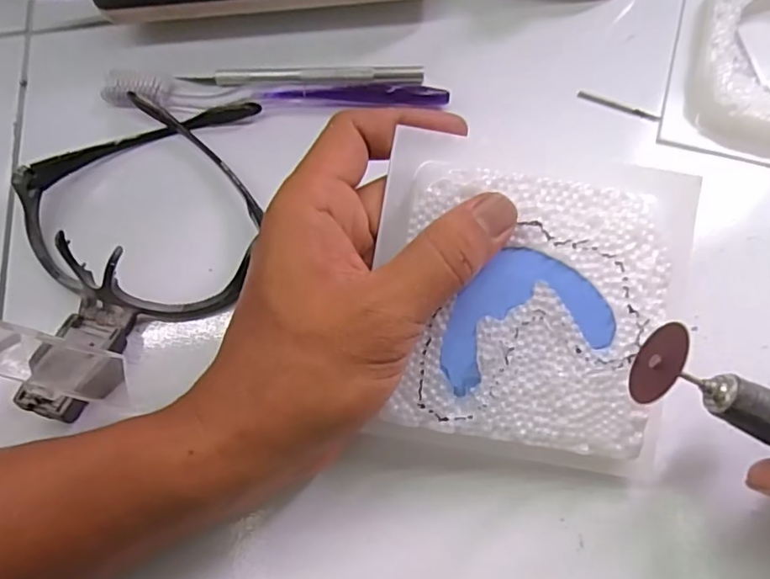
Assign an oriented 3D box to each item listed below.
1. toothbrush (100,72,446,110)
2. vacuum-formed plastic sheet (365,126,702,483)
[{"bbox_3d":[-0.061,-0.107,0.297,0.186,0.011,0.019,4,71,4],"label":"toothbrush"},{"bbox_3d":[0.058,0.007,0.223,0.117,0.027,0.127,5,90,0],"label":"vacuum-formed plastic sheet"}]

